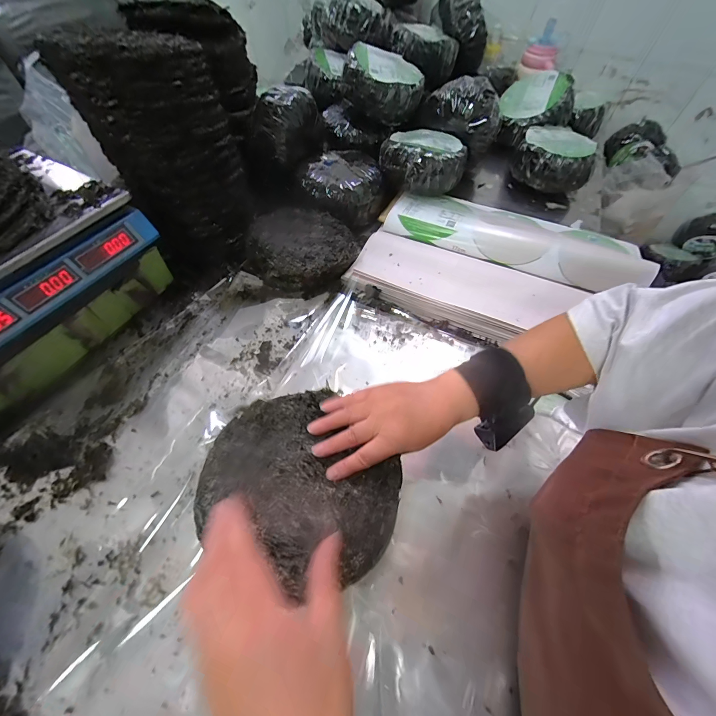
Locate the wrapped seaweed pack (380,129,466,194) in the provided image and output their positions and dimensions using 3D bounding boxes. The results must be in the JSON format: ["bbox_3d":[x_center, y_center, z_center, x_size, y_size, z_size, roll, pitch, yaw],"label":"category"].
[{"bbox_3d":[0.150,-0.466,0.743,0.191,0.087,0.178,9,57,3],"label":"wrapped seaweed pack"}]

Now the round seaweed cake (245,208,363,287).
[{"bbox_3d":[-0.107,-0.218,0.633,0.197,0.066,0.194,1,57,-2],"label":"round seaweed cake"}]

